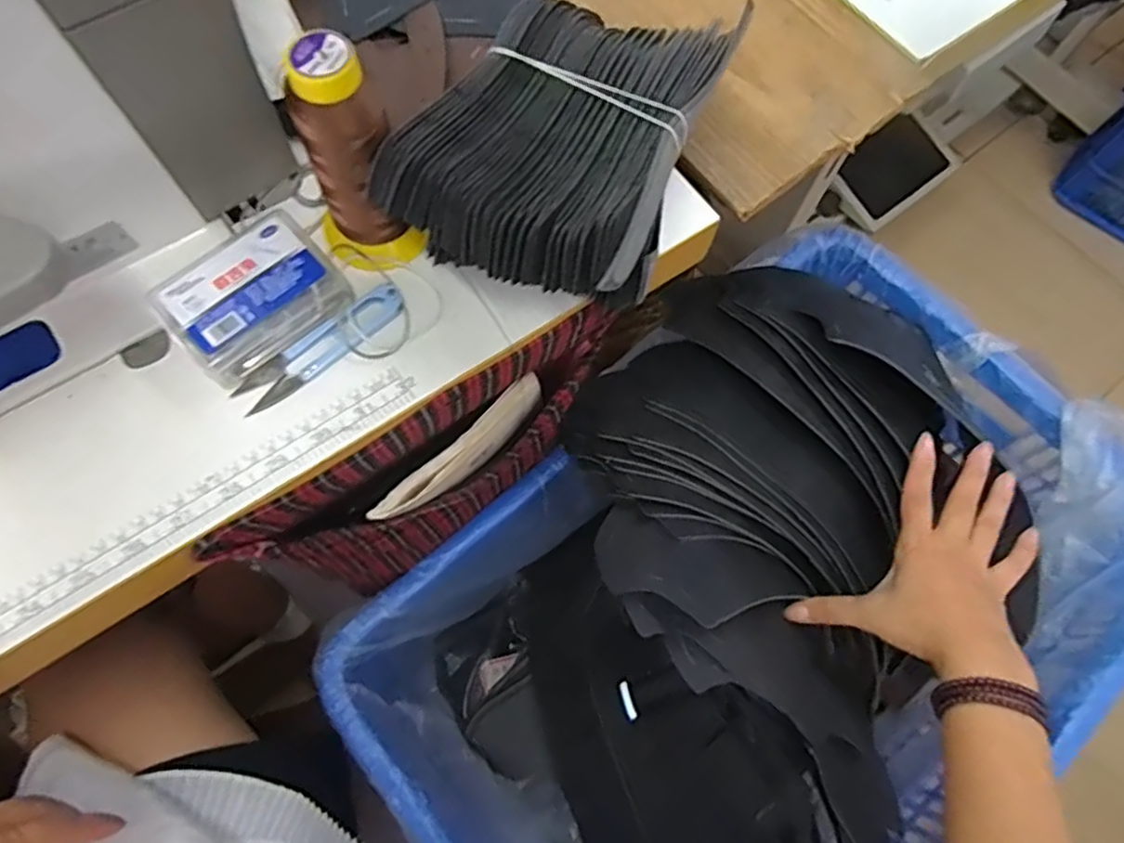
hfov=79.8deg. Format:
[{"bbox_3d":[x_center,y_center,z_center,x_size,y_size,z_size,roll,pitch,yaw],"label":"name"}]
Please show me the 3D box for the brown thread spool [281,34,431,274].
[{"bbox_3d":[-0.107,-0.129,0.336,0.052,0.118,0.046,42,75,12],"label":"brown thread spool"}]

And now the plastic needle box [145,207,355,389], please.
[{"bbox_3d":[-0.164,-0.067,0.357,0.088,0.033,0.059,-41,76,-14],"label":"plastic needle box"}]

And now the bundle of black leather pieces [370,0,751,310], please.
[{"bbox_3d":[-0.002,-0.139,0.344,0.127,0.051,0.155,20,71,6],"label":"bundle of black leather pieces"}]

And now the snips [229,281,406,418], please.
[{"bbox_3d":[-0.130,-0.041,0.364,0.101,0.009,0.021,-38,76,-13],"label":"snips"}]

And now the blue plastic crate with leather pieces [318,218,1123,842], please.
[{"bbox_3d":[0.160,0.149,0.549,0.587,0.276,0.409,-40,76,-14],"label":"blue plastic crate with leather pieces"}]

